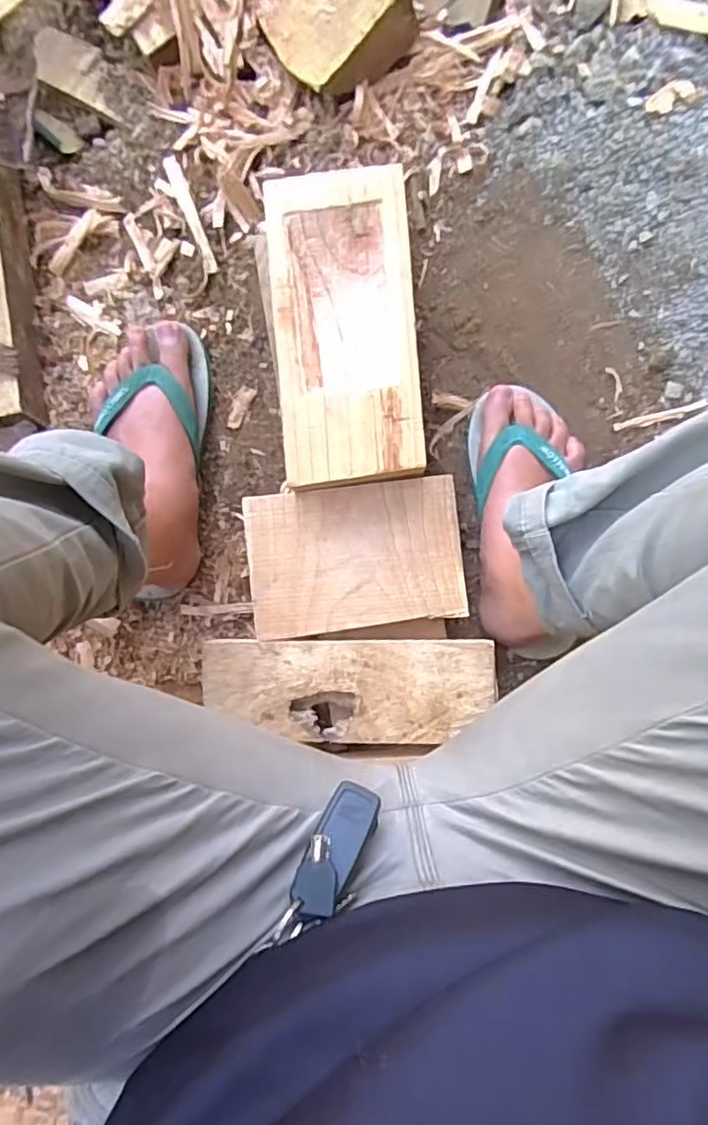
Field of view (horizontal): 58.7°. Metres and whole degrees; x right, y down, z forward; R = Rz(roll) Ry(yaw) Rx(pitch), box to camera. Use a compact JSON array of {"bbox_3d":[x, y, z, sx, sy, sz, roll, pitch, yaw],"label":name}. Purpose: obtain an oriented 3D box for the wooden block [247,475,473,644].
[{"bbox_3d":[0.000,-0.004,0.572,0.189,0.029,0.127,-8,97,-2],"label":"wooden block"}]

